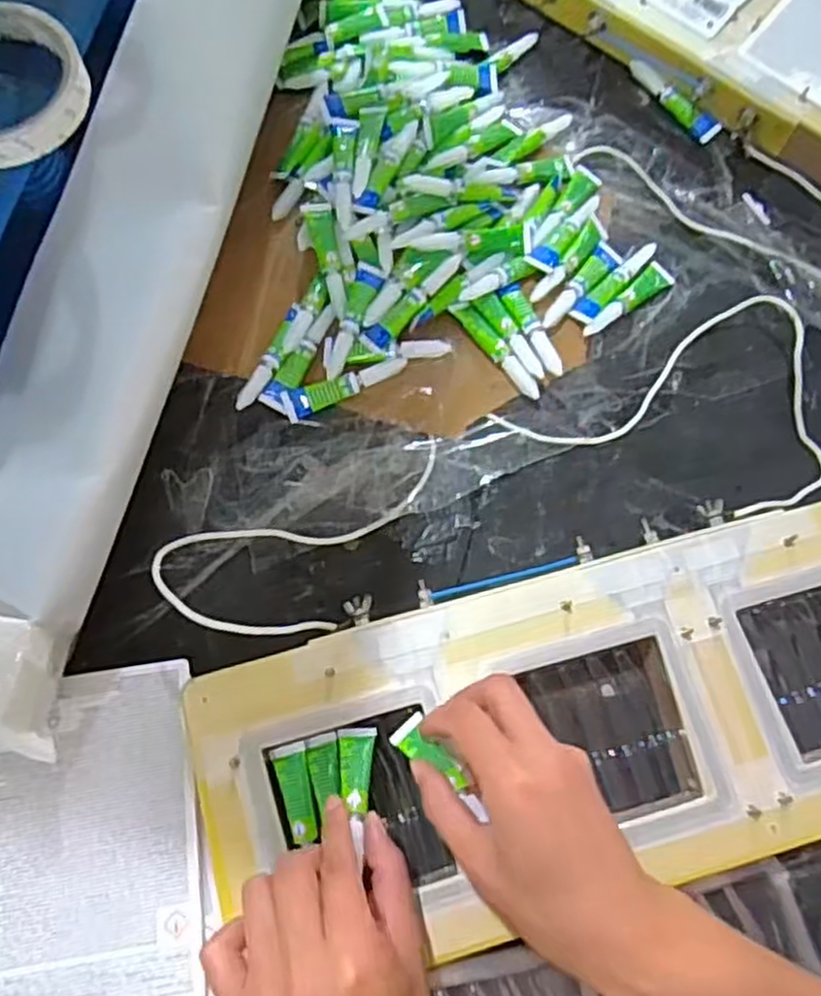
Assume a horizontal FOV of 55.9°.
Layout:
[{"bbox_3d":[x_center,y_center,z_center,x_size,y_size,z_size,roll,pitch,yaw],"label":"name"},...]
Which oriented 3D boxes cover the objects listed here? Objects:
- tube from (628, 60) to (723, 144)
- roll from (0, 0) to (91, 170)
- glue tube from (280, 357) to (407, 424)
[{"bbox_3d":[0.195,-0.297,0.577,0.012,0.015,0.085,-43,81,-11],"label":"tube"},{"bbox_3d":[-0.208,-0.205,0.384,0.088,0.014,0.089,0,72,-1],"label":"roll"},{"bbox_3d":[-0.042,-0.072,0.500,0.082,0.014,0.018,-19,77,-6],"label":"glue tube"}]

